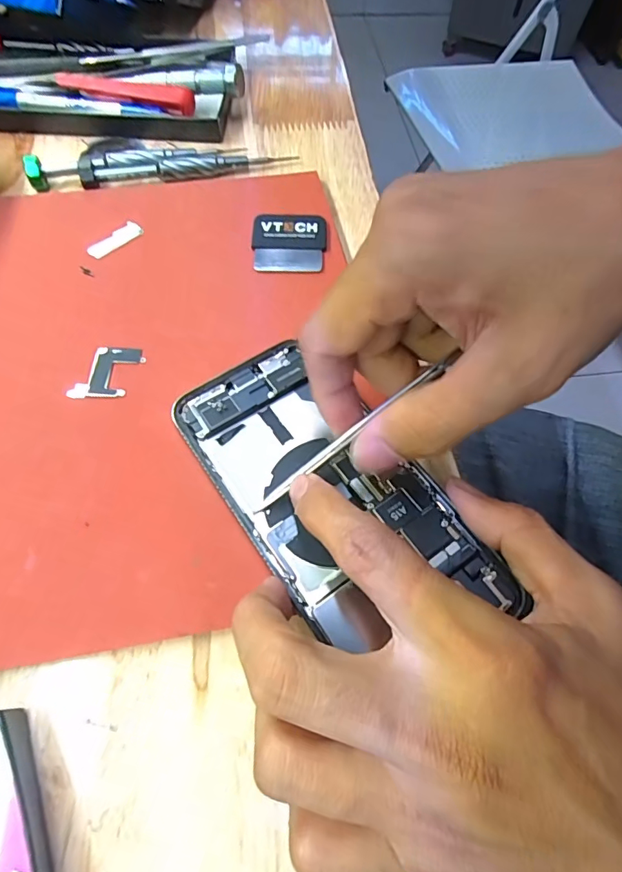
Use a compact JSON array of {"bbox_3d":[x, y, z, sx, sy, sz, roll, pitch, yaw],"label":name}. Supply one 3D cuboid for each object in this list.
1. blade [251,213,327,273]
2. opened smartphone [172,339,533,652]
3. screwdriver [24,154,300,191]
[{"bbox_3d":[-0.012,-0.104,0.258,0.039,0.006,0.040,1,63,-3],"label":"blade"},{"bbox_3d":[0.006,0.022,0.189,0.067,0.010,0.141,-33,69,-18],"label":"opened smartphone"},{"bbox_3d":[-0.086,-0.159,0.280,0.151,0.012,0.019,-9,64,-8],"label":"screwdriver"}]

